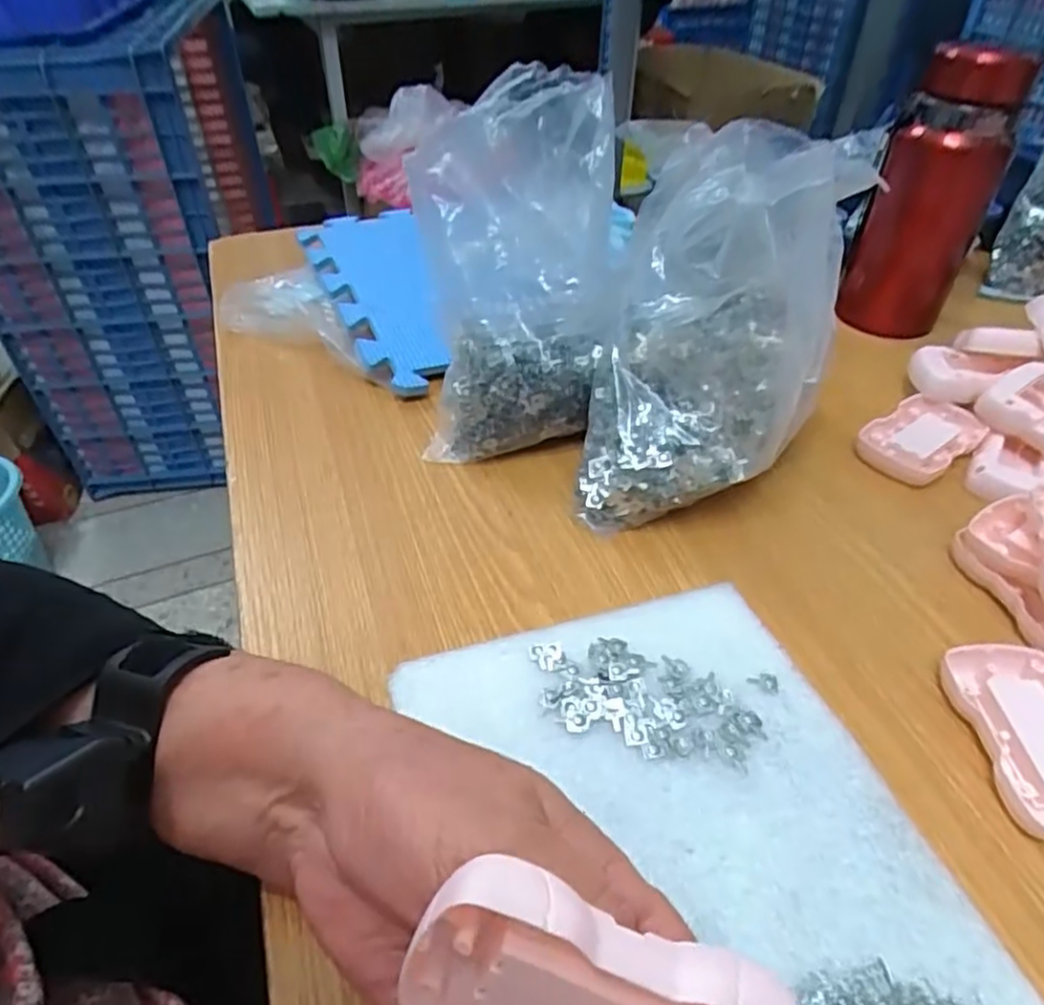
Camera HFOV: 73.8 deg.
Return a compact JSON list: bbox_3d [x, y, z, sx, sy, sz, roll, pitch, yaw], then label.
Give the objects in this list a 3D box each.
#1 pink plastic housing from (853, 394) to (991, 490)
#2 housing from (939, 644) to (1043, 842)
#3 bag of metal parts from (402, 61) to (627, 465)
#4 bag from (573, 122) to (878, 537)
[{"bbox_3d":[0.268,-0.045,0.464,0.085,0.012,0.053,-26,49,-25],"label":"pink plastic housing"},{"bbox_3d":[0.226,0.104,0.306,0.052,0.016,0.085,-2,43,-2],"label":"housing"},{"bbox_3d":[-0.003,-0.136,0.421,0.118,0.185,0.115,-1,43,-1],"label":"bag of metal parts"},{"bbox_3d":[0.106,-0.094,0.385,0.115,0.185,0.155,16,46,17],"label":"bag"}]

